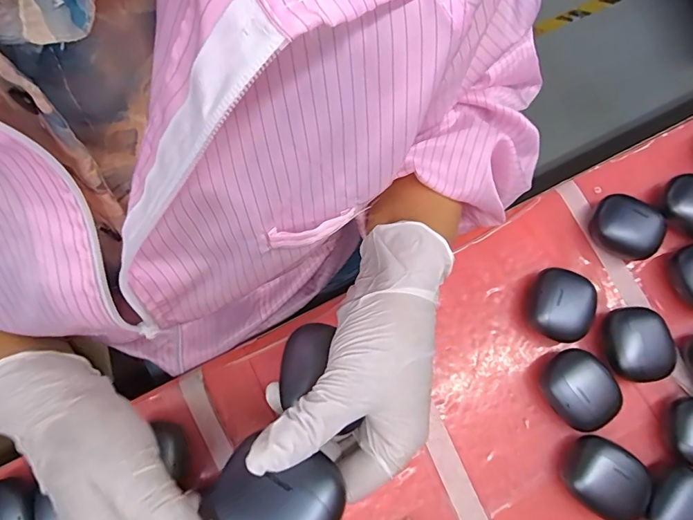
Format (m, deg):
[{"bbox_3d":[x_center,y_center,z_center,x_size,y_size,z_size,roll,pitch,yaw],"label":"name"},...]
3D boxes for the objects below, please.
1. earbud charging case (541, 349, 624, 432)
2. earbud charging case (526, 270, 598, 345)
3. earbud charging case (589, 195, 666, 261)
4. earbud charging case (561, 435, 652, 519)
[{"bbox_3d":[0.178,0.100,0.328,0.048,0.032,0.054,-38,79,-11],"label":"earbud charging case"},{"bbox_3d":[0.174,0.038,0.346,0.050,0.032,0.053,28,76,6],"label":"earbud charging case"},{"bbox_3d":[0.241,-0.026,0.367,0.054,0.031,0.043,30,76,7],"label":"earbud charging case"},{"bbox_3d":[0.189,0.160,0.311,0.049,0.031,0.048,32,76,7],"label":"earbud charging case"}]

